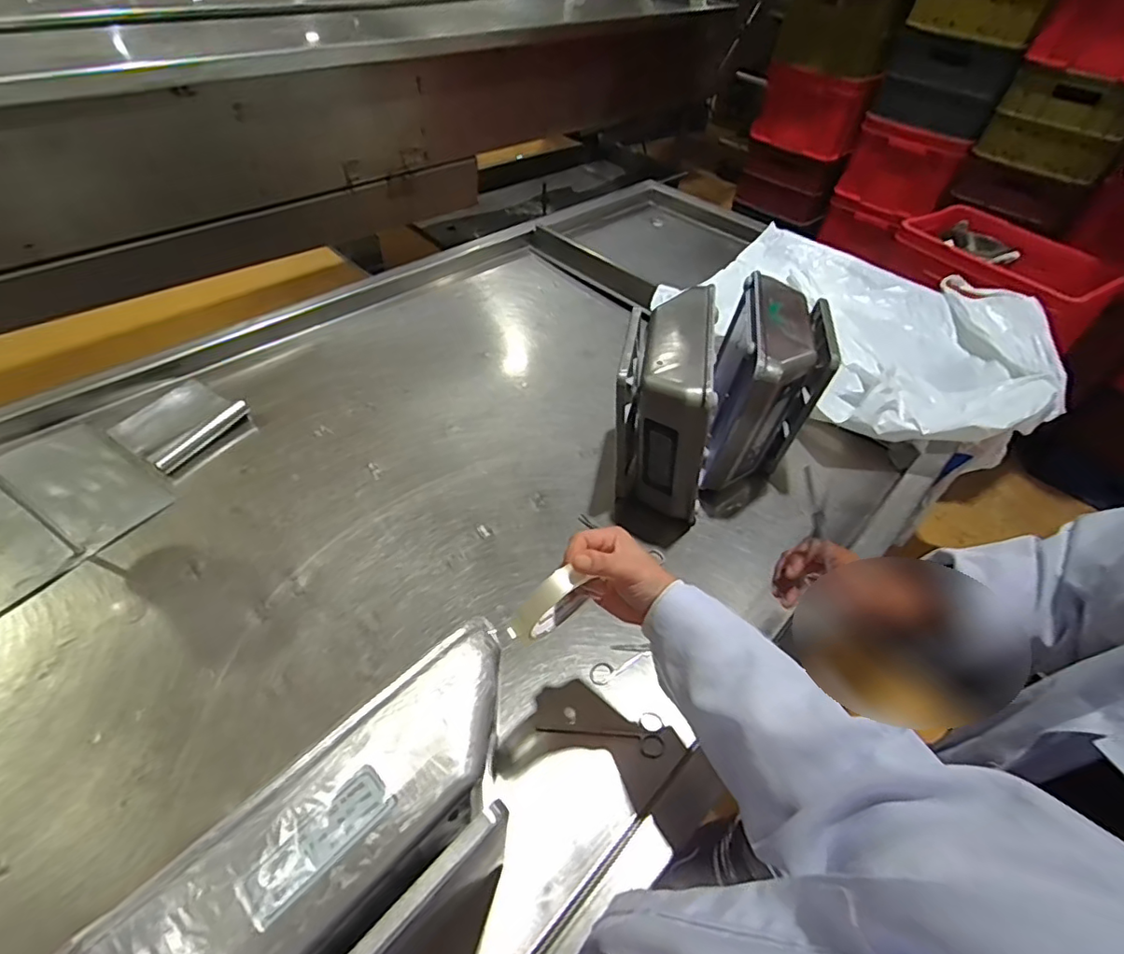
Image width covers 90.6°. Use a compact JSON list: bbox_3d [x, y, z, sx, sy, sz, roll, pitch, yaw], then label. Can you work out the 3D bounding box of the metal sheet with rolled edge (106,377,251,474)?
[{"bbox_3d":[-0.594,-0.089,0.862,0.145,0.031,0.146,26,51,18],"label":"metal sheet with rolled edge"}]

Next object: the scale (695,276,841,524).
[{"bbox_3d":[0.310,-0.130,0.849,0.126,0.238,0.289,12,48,6],"label":"scale"}]

